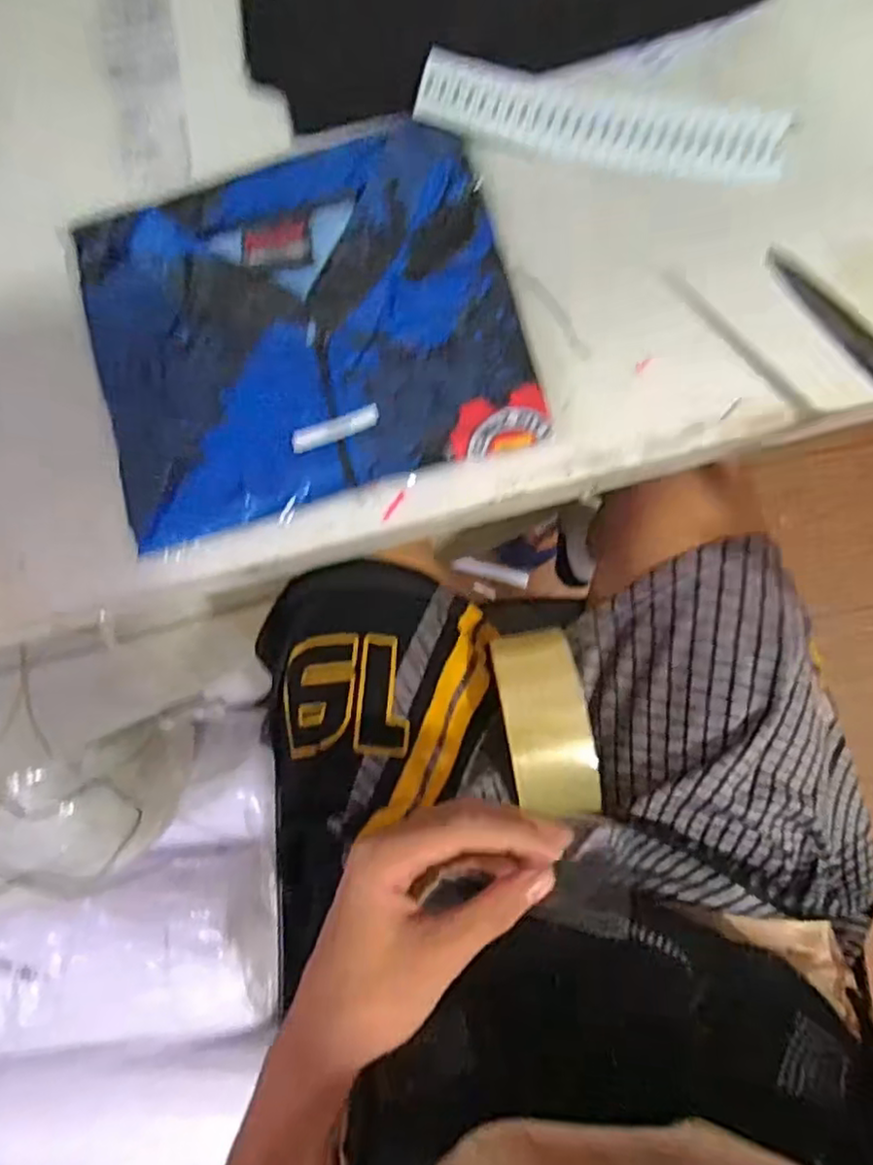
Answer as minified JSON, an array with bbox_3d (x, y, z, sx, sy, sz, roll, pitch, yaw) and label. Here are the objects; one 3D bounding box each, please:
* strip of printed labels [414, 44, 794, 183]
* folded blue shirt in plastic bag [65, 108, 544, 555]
[{"bbox_3d":[0.093,-0.260,0.371,0.202,0.009,0.048,11,85,1],"label":"strip of printed labels"},{"bbox_3d":[-0.074,-0.142,0.358,0.227,0.017,0.195,-16,84,2],"label":"folded blue shirt in plastic bag"}]

